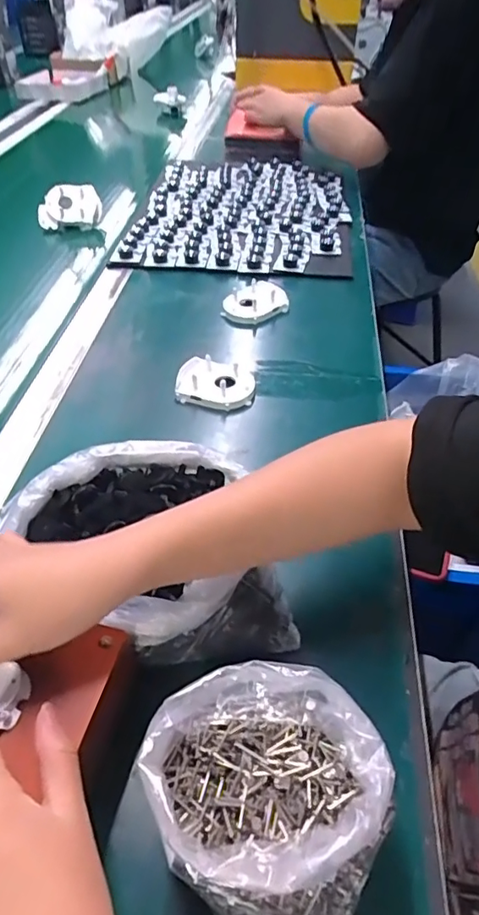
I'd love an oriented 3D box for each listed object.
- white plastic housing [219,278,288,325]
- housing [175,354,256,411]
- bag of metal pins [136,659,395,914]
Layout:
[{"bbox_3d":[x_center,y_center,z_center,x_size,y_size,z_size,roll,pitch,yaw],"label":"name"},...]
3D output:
[{"bbox_3d":[0.018,-0.208,0.708,0.082,0.020,0.076,0,45,0],"label":"white plastic housing"},{"bbox_3d":[-0.024,-0.084,0.589,0.082,0.026,0.063,11,46,11],"label":"housing"},{"bbox_3d":[0.017,0.178,0.282,0.117,0.088,0.108,32,53,28],"label":"bag of metal pins"}]

